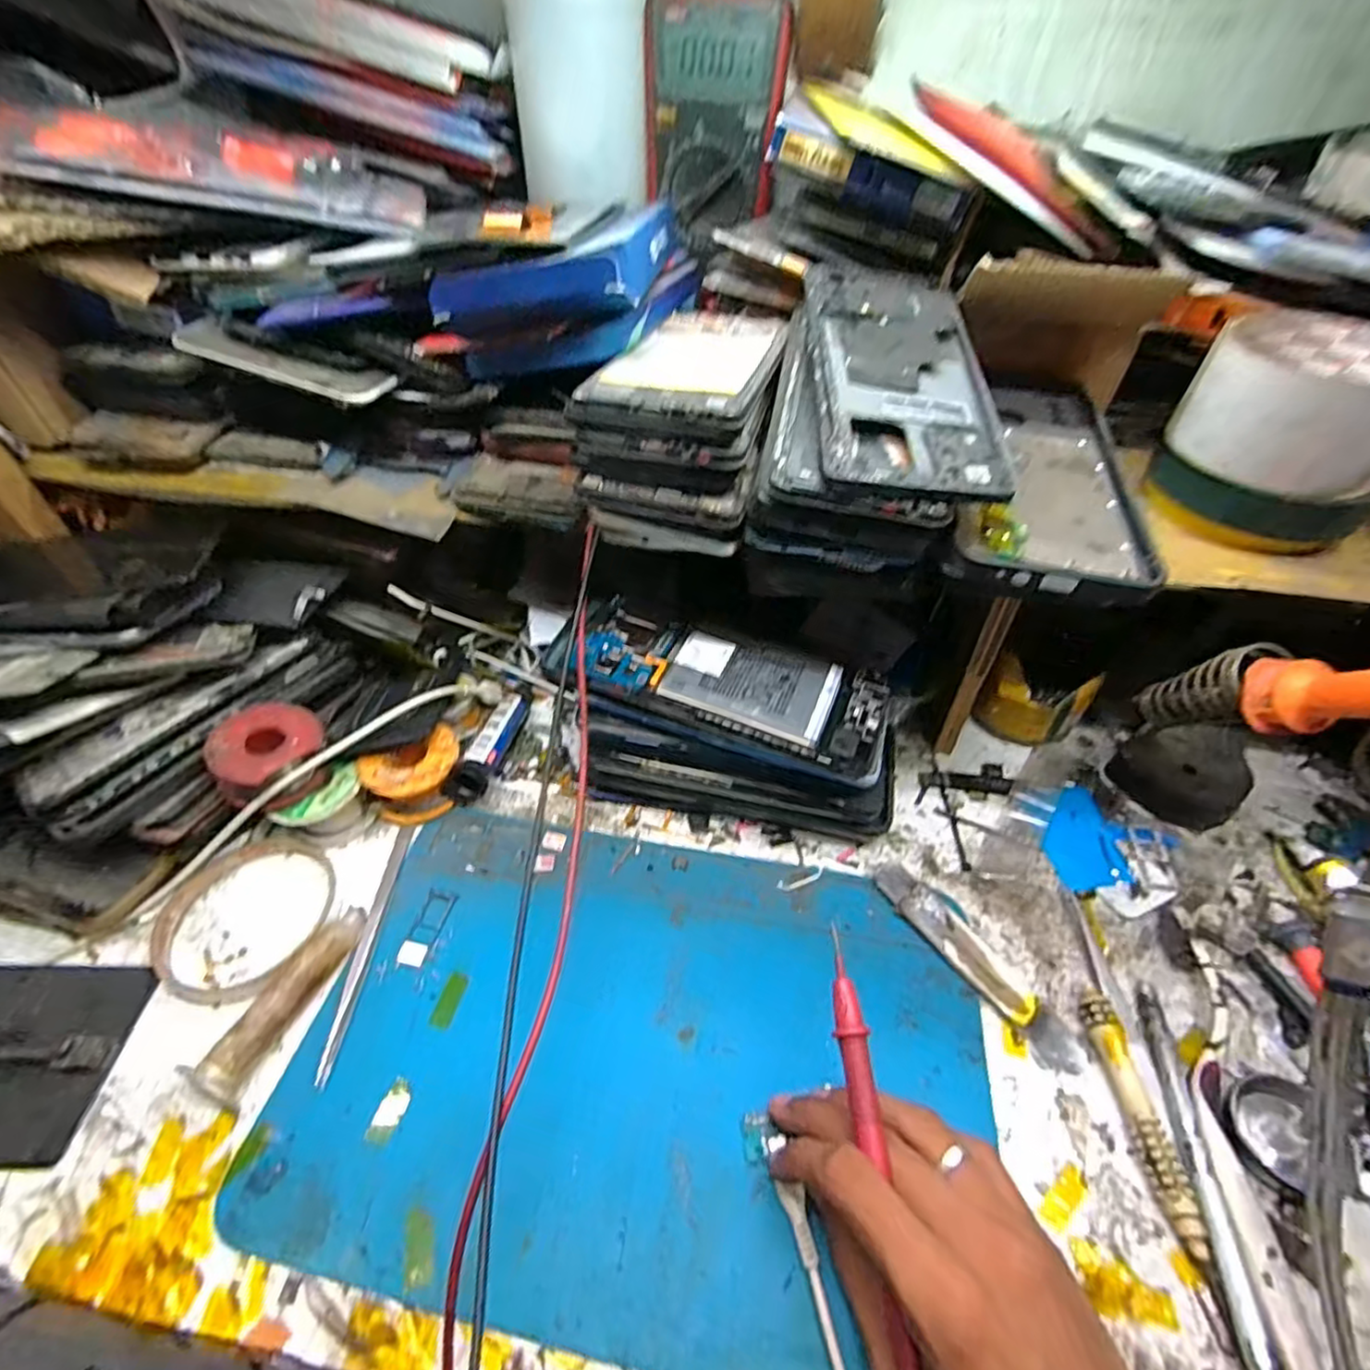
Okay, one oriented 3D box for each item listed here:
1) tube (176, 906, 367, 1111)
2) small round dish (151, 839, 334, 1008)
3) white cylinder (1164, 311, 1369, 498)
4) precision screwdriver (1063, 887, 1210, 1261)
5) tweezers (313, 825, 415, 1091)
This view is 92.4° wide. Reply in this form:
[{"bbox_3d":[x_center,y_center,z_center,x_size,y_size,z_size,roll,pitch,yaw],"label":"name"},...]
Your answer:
[{"bbox_3d":[-0.180,0.142,0.301,0.016,0.019,0.088,18,48,18],"label":"tube"},{"bbox_3d":[-0.221,0.117,0.334,0.080,0.012,0.080,16,47,15],"label":"small round dish"},{"bbox_3d":[0.279,-0.130,0.295,0.079,0.045,0.079,-34,55,-29],"label":"white cylinder"},{"bbox_3d":[0.189,0.156,0.289,0.017,0.013,0.142,4,45,5],"label":"precision screwdriver"},{"bbox_3d":[-0.156,0.126,0.326,0.009,0.004,0.128,-1,45,-1],"label":"tweezers"}]

